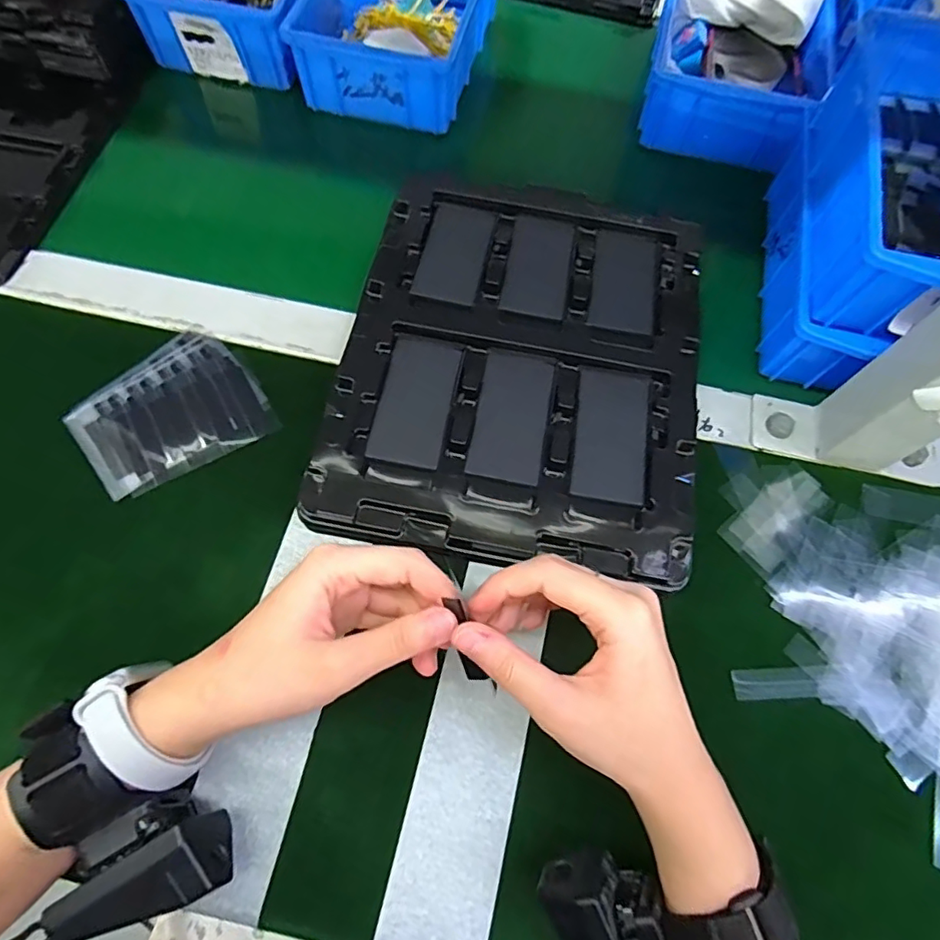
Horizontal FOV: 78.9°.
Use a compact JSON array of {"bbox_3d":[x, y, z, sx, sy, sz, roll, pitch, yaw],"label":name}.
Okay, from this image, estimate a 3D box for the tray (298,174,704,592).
[{"bbox_3d":[0.035,-0.073,0.378,0.221,0.028,0.279,11,66,3],"label":"tray"}]

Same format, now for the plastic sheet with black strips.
[{"bbox_3d":[-0.194,-0.037,0.369,0.108,0.004,0.098,-37,72,-16],"label":"plastic sheet with black strips"}]

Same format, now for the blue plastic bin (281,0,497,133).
[{"bbox_3d":[-0.060,-0.404,0.502,0.145,0.057,0.210,14,66,4],"label":"blue plastic bin"}]

